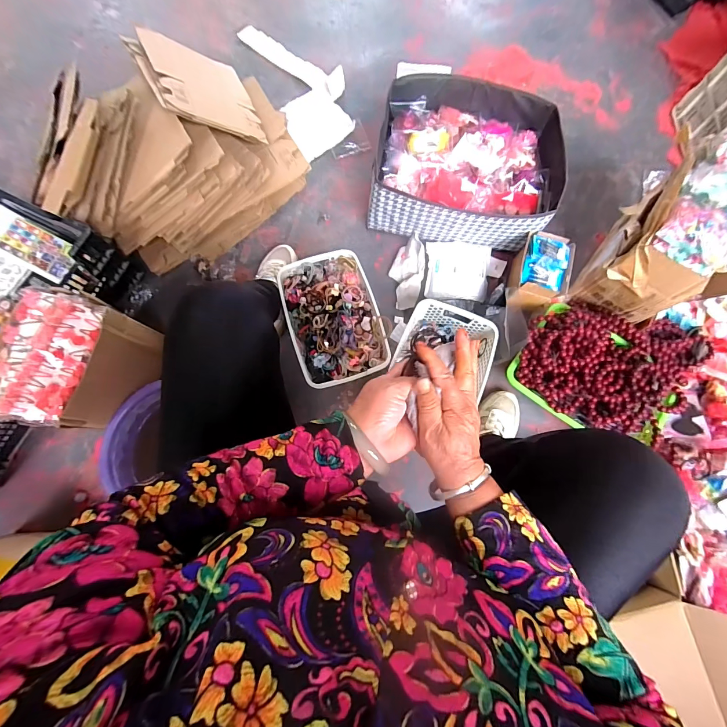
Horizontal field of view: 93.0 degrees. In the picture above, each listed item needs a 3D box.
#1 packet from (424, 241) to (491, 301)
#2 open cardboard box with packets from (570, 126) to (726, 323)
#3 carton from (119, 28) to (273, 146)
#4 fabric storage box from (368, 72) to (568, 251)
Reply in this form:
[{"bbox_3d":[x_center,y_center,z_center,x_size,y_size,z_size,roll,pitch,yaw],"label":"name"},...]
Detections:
[{"bbox_3d":[0.235,-0.226,0.855,0.156,0.027,0.152,4,78,0],"label":"packet"},{"bbox_3d":[0.634,-0.262,0.720,0.195,0.288,0.273,28,79,6],"label":"open cardboard box with packets"},{"bbox_3d":[-0.386,-0.656,0.825,0.249,0.030,0.263,-19,77,-47],"label":"carton"},{"bbox_3d":[0.247,-0.473,0.857,0.412,0.172,0.361,10,78,2],"label":"fabric storage box"}]

